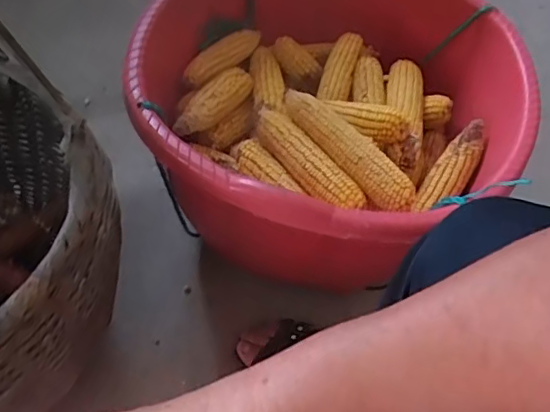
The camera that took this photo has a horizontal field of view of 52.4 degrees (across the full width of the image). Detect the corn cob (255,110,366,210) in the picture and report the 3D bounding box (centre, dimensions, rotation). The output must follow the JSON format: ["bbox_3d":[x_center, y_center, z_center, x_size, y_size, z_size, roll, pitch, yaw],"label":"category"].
[{"bbox_3d":[0.036,-0.052,0.663,0.041,0.039,0.166,-34,65,-26],"label":"corn cob"}]

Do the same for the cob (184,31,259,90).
[{"bbox_3d":[-0.065,-0.215,0.786,0.033,0.040,0.148,37,59,17],"label":"cob"}]

